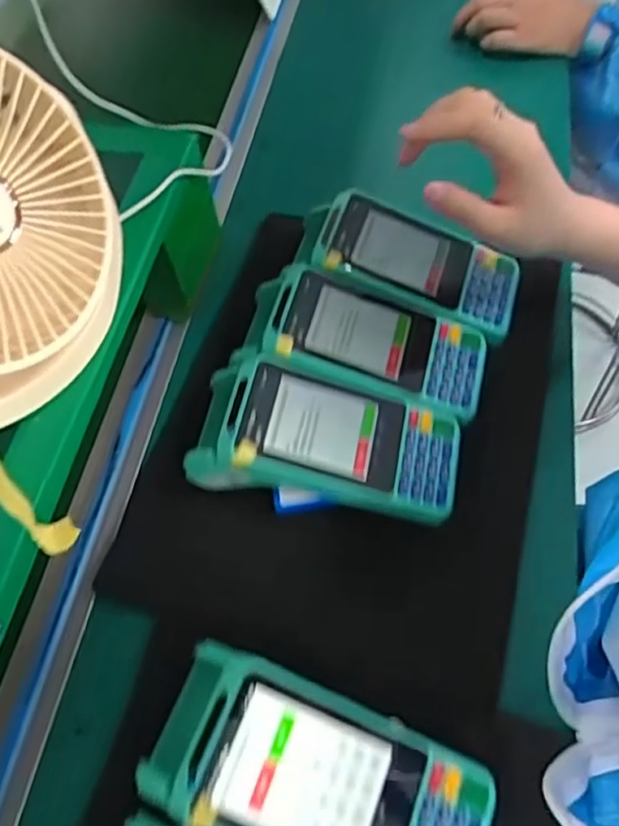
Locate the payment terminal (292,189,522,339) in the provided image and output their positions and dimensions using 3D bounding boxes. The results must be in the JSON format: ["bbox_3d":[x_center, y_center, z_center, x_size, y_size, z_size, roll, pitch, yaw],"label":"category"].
[{"bbox_3d":[0.072,-0.109,0.482,0.167,0.040,0.077,25,63,5],"label":"payment terminal"}]

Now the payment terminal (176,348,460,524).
[{"bbox_3d":[0.011,0.015,0.417,0.166,0.043,0.081,12,60,11],"label":"payment terminal"}]

